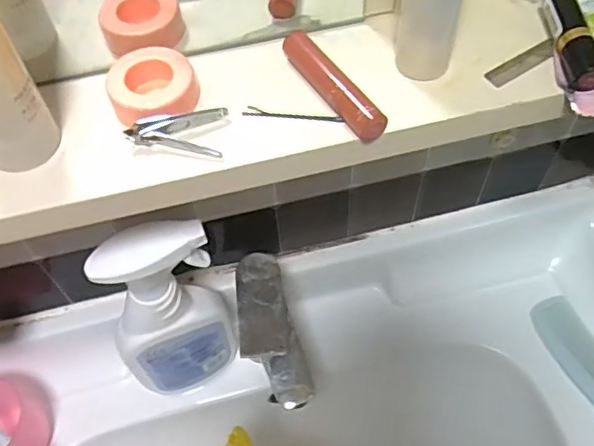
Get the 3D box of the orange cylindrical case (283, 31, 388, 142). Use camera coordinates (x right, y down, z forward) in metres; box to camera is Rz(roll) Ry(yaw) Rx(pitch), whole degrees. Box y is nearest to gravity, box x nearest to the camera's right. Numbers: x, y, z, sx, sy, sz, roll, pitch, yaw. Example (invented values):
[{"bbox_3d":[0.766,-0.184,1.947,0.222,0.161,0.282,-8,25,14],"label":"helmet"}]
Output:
[{"bbox_3d":[0.019,-0.083,0.349,0.018,0.019,0.086,-31,61,-16],"label":"orange cylindrical case"}]

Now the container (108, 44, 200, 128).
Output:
[{"bbox_3d":[-0.086,-0.083,0.351,0.049,0.019,0.042,-19,59,-10],"label":"container"}]

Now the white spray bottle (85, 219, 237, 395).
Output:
[{"bbox_3d":[-0.116,0.088,0.550,0.100,0.242,0.049,-18,59,-9],"label":"white spray bottle"}]

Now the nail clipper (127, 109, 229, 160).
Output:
[{"bbox_3d":[-0.068,-0.056,0.344,0.052,0.010,0.031,8,58,7],"label":"nail clipper"}]

